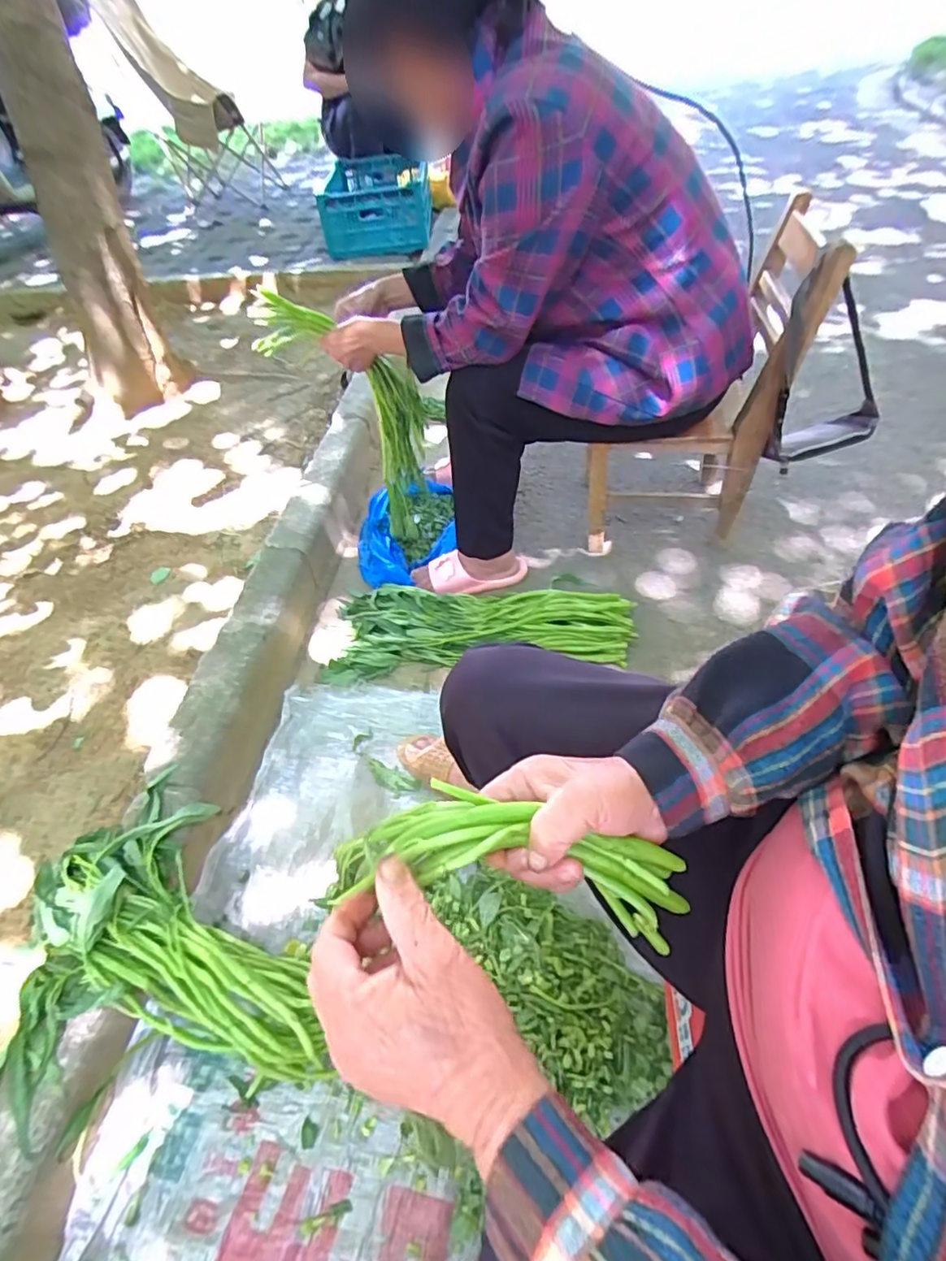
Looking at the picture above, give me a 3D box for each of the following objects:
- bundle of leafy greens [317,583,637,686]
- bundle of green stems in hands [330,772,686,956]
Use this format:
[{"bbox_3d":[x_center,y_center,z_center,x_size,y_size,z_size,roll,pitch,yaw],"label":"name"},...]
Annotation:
[{"bbox_3d":[0.000,-0.009,1.082,0.574,0.063,0.219,0,50,6],"label":"bundle of leafy greens"},{"bbox_3d":[0.020,0.134,0.337,0.199,0.062,0.056,8,52,3],"label":"bundle of green stems in hands"}]

